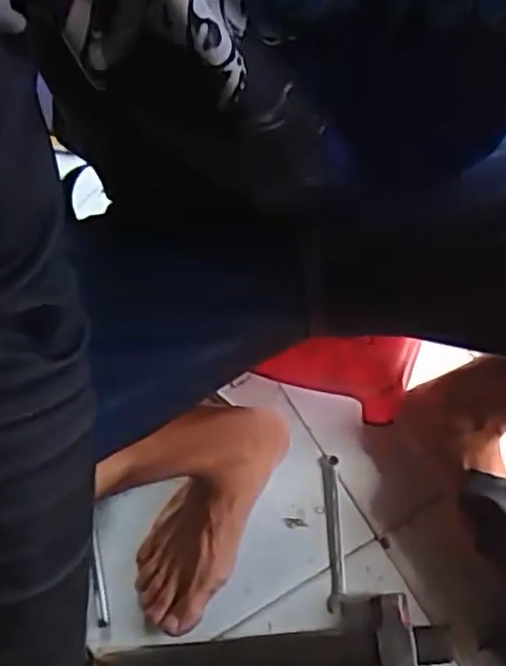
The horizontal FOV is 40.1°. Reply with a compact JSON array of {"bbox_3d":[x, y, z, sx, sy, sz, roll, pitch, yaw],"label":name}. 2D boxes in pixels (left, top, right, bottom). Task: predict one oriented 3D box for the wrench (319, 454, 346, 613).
[{"bbox_3d":[0.077,0.191,0.669,0.017,0.012,0.146,-2,64,3],"label":"wrench"}]

